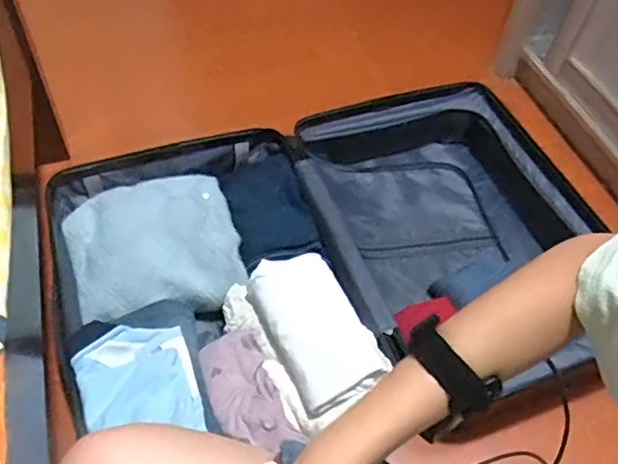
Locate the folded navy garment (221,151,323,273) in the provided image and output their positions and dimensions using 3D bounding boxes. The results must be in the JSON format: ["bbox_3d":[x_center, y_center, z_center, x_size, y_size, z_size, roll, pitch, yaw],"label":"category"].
[{"bbox_3d":[-0.068,-0.042,0.974,0.142,0.038,0.208,-12,55,-13],"label":"folded navy garment"}]

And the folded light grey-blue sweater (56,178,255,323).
[{"bbox_3d":[-0.249,0.022,0.937,0.259,0.050,0.241,-12,55,-13],"label":"folded light grey-blue sweater"}]

